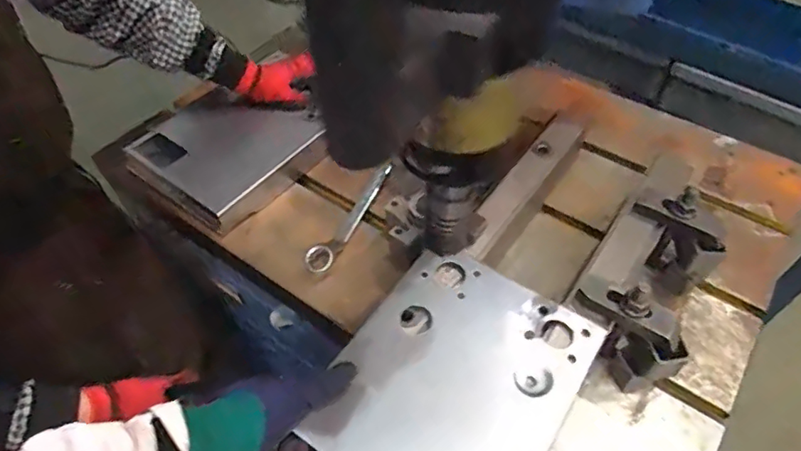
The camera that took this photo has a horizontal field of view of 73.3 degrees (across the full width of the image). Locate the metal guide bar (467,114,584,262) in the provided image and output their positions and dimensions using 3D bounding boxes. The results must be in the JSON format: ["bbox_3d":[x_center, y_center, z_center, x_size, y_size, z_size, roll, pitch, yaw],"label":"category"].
[{"bbox_3d":[0.156,-0.057,0.660,0.038,0.032,0.261,31,59,20],"label":"metal guide bar"}]

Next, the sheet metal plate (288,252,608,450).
[{"bbox_3d":[0.036,0.161,0.486,0.196,0.011,0.294,29,59,20],"label":"sheet metal plate"}]

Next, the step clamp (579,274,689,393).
[{"bbox_3d":[0.229,0.109,0.552,0.042,0.109,0.118,-38,62,-24],"label":"step clamp"}]

